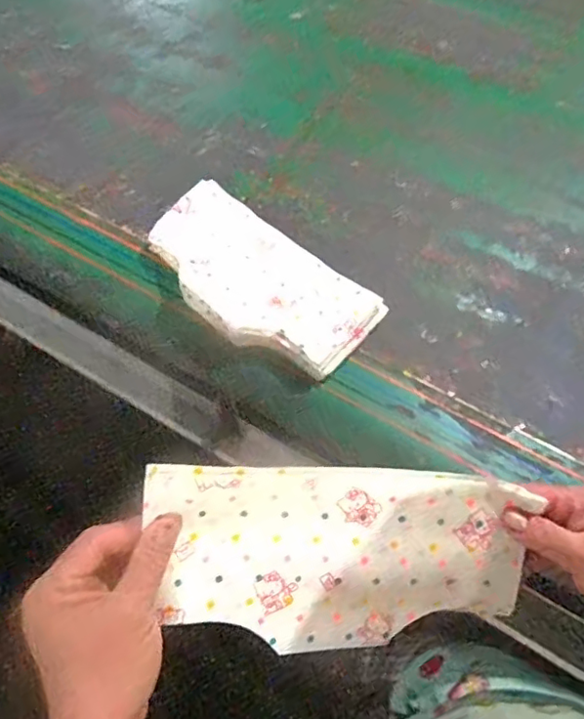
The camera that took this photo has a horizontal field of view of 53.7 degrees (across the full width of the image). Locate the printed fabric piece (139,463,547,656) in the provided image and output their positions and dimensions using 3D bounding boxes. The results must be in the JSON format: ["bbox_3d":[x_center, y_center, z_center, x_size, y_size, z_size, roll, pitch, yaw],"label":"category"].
[{"bbox_3d":[0.035,0.147,0.417,0.271,0.017,0.137,5,100,-10],"label":"printed fabric piece"}]

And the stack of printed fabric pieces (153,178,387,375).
[{"bbox_3d":[-0.047,-0.095,0.687,0.297,0.043,0.152,38,69,20],"label":"stack of printed fabric pieces"}]

